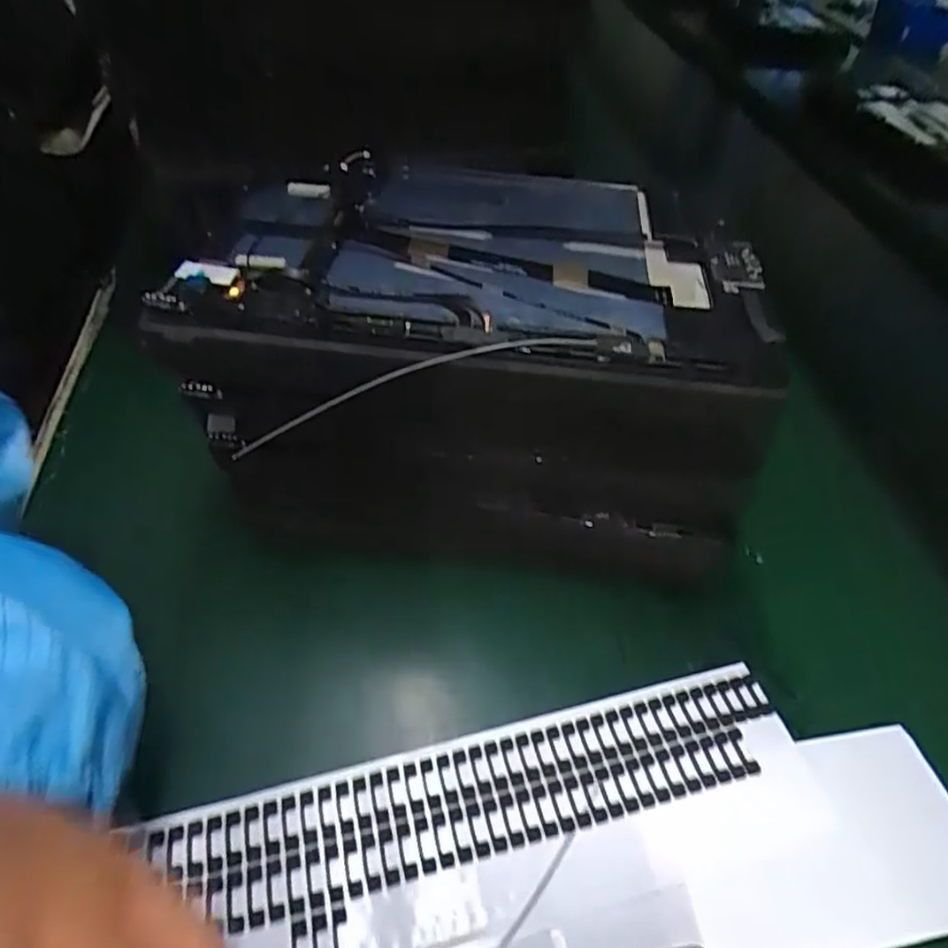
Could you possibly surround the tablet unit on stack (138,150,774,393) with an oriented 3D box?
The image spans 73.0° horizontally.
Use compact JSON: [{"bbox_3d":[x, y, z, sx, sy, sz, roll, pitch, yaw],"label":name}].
[{"bbox_3d":[0.005,-0.099,0.285,0.236,0.010,0.156,7,49,2],"label":"tablet unit on stack"}]

